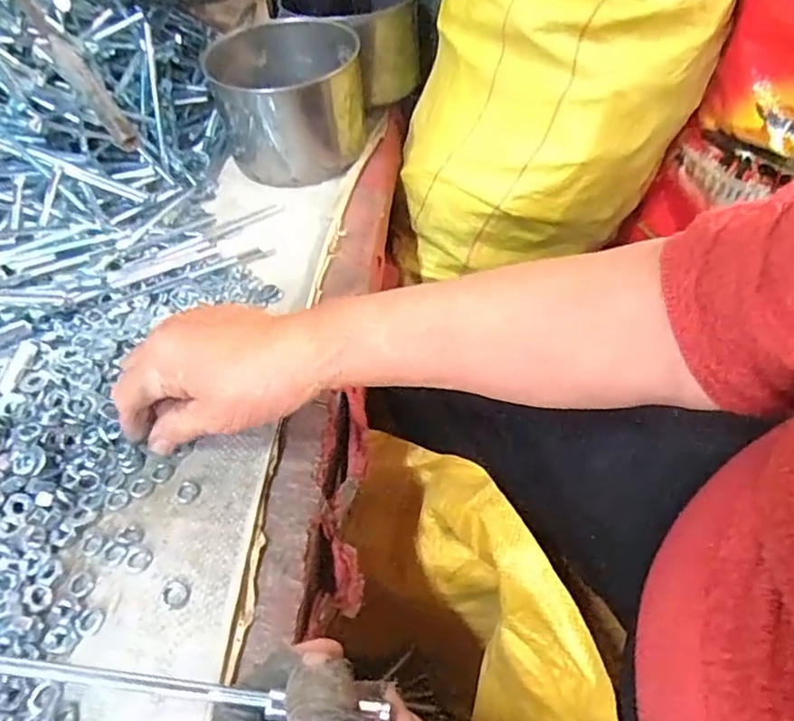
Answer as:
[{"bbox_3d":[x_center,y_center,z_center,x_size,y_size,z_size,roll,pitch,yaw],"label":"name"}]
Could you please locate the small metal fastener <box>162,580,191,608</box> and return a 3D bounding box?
[{"bbox_3d":[-0.113,0.118,0.314,0.013,0.004,0.015,-38,55,-27],"label":"small metal fastener"}]

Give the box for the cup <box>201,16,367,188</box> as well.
[{"bbox_3d":[-0.096,-0.242,0.571,0.131,0.100,0.136,-2,47,3],"label":"cup"}]

